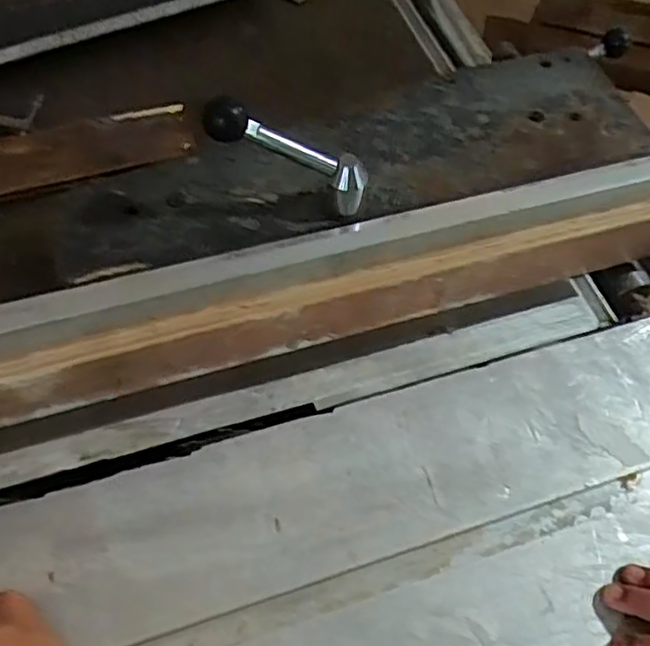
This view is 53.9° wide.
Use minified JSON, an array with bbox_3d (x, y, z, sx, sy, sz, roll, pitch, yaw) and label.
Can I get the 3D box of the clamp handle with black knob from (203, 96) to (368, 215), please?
[{"bbox_3d":[-0.025,-0.123,0.459,0.130,0.031,0.025,20,52,-30],"label":"clamp handle with black knob"}]

